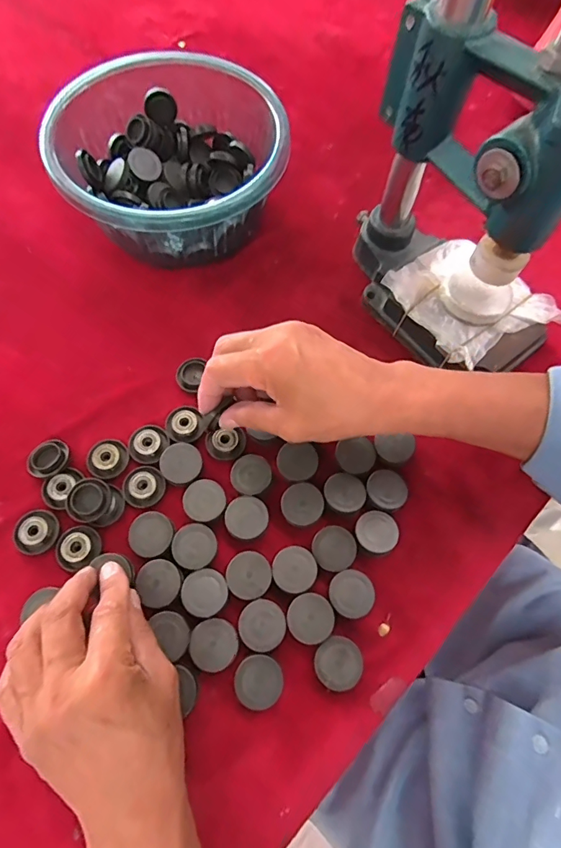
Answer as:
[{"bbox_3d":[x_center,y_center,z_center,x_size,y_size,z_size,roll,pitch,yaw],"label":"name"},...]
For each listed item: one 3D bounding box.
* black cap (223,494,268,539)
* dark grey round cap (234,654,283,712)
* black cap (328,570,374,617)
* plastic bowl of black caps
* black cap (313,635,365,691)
[{"bbox_3d":[-0.026,0.072,0.345,0.032,0.005,0.032,1,67,-2],"label":"black cap"},{"bbox_3d":[-0.015,0.177,0.308,0.032,0.018,0.032,1,67,-2],"label":"dark grey round cap"},{"bbox_3d":[0.052,0.126,0.331,0.032,0.017,0.032,1,67,-2],"label":"black cap"},{"bbox_3d":[-0.103,-0.247,0.433,0.204,0.086,0.202,1,67,-2],"label":"plastic bowl of black caps"},{"bbox_3d":[0.040,0.167,0.313,0.032,0.017,0.032,1,67,-2],"label":"black cap"}]

